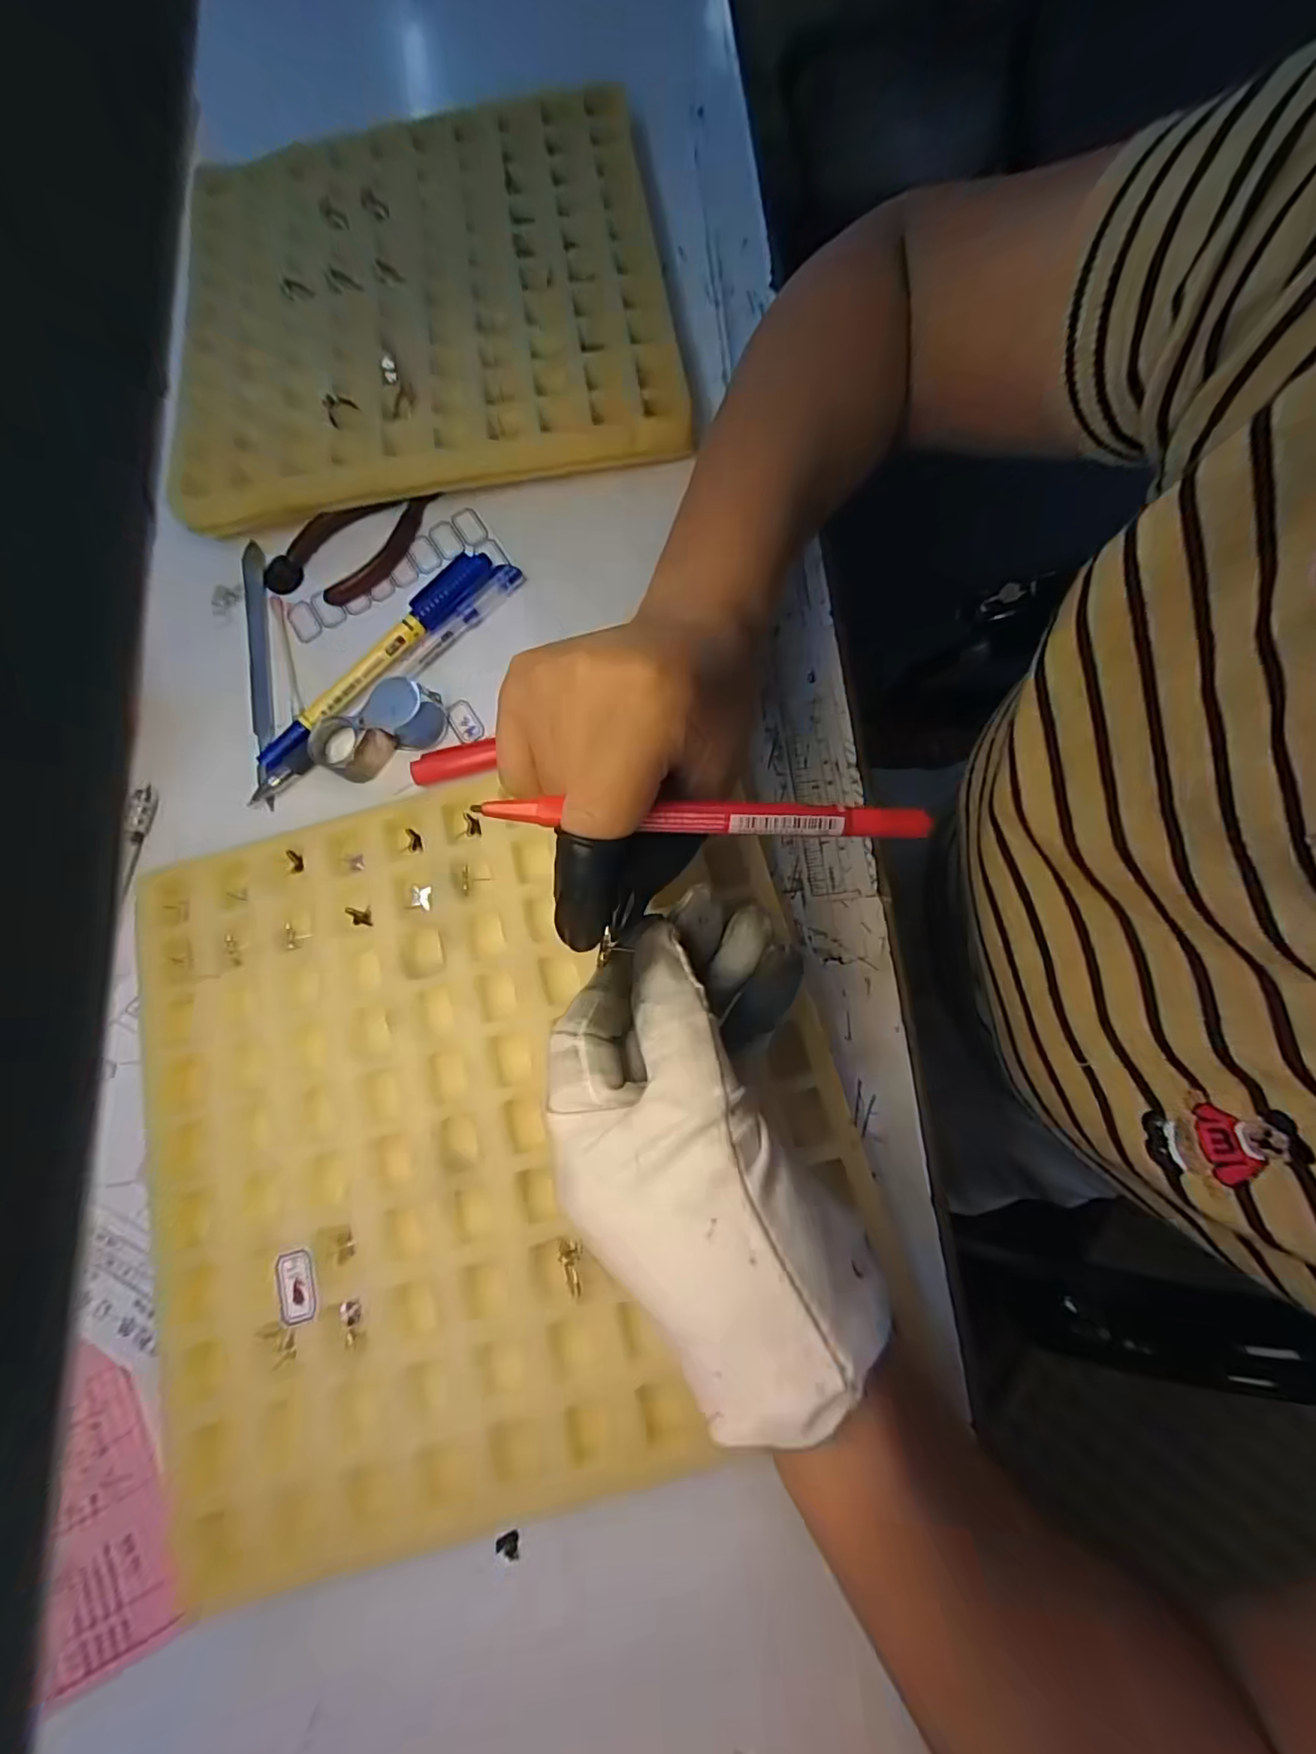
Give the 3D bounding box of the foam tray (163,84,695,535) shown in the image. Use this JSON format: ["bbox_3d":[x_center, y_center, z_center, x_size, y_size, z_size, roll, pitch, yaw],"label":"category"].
[{"bbox_3d":[-0.126,-0.313,0.324,0.260,0.030,0.251,-10,77,-2],"label":"foam tray"}]

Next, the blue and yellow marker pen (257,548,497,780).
[{"bbox_3d":[-0.133,-0.104,0.285,0.018,0.011,0.141,41,80,9],"label":"blue and yellow marker pen"}]

